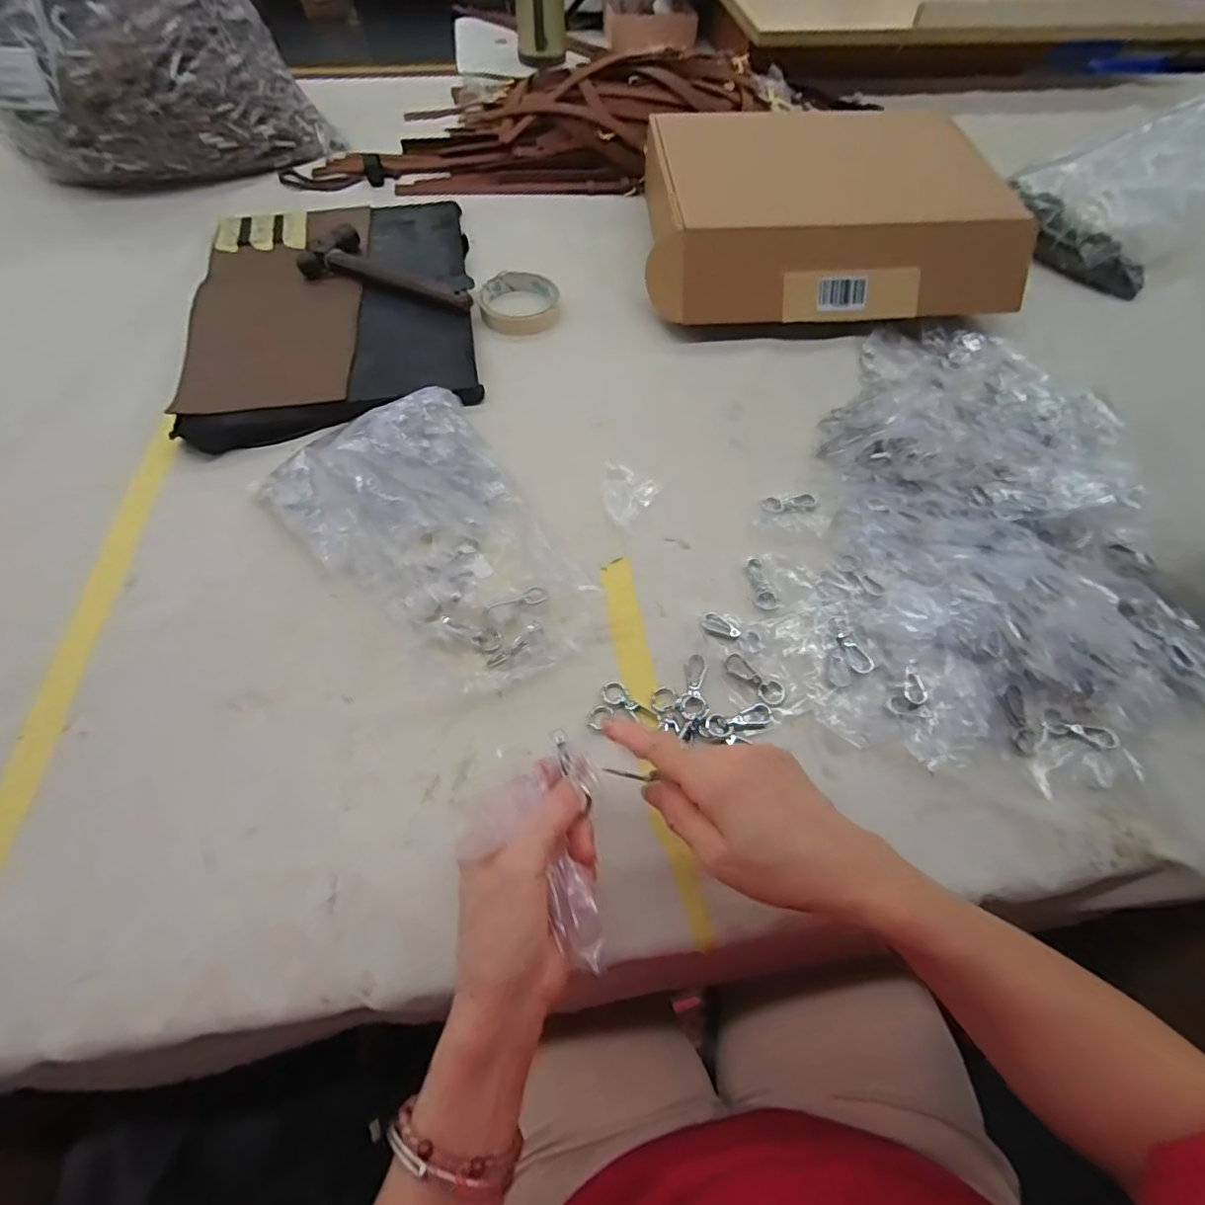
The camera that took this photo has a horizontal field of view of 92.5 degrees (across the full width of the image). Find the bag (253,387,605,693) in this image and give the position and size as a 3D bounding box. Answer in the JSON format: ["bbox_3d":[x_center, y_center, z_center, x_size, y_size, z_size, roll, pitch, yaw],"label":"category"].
[{"bbox_3d":[-0.128,-0.047,0.431,0.167,0.046,0.258,-32,66,-18],"label":"bag"}]

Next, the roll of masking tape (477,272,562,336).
[{"bbox_3d":[-0.088,-0.321,0.617,0.084,0.018,0.083,1,60,-1],"label":"roll of masking tape"}]

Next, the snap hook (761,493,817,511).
[{"bbox_3d":[0.159,-0.085,0.489,0.045,0.005,0.017,-4,60,-4],"label":"snap hook"}]

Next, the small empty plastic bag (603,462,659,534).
[{"bbox_3d":[0.016,-0.091,0.486,0.049,0.006,0.058,26,63,13],"label":"small empty plastic bag"}]

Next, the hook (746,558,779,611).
[{"bbox_3d":[0.123,-0.015,0.444,0.017,0.004,0.047,-7,60,-6],"label":"hook"}]

